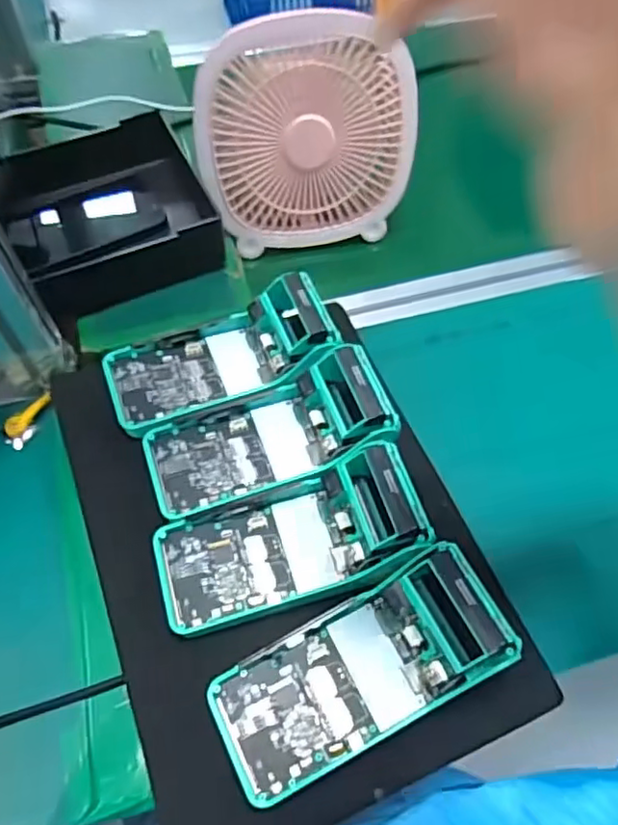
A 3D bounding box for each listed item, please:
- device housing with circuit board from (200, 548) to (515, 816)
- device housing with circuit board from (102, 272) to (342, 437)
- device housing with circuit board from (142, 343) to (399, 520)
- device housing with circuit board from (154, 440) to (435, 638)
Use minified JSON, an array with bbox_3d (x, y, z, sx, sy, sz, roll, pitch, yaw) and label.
[{"bbox_3d":[0.030,0.148,0.356,0.168,0.032,0.076,-24,61,-13],"label":"device housing with circuit board"},{"bbox_3d":[-0.069,-0.046,0.470,0.169,0.045,0.080,-18,59,-9],"label":"device housing with circuit board"},{"bbox_3d":[-0.030,0.012,0.435,0.169,0.043,0.076,-15,59,-8],"label":"device housing with circuit board"},{"bbox_3d":[-0.014,0.079,0.398,0.170,0.037,0.080,-14,59,-7],"label":"device housing with circuit board"}]

